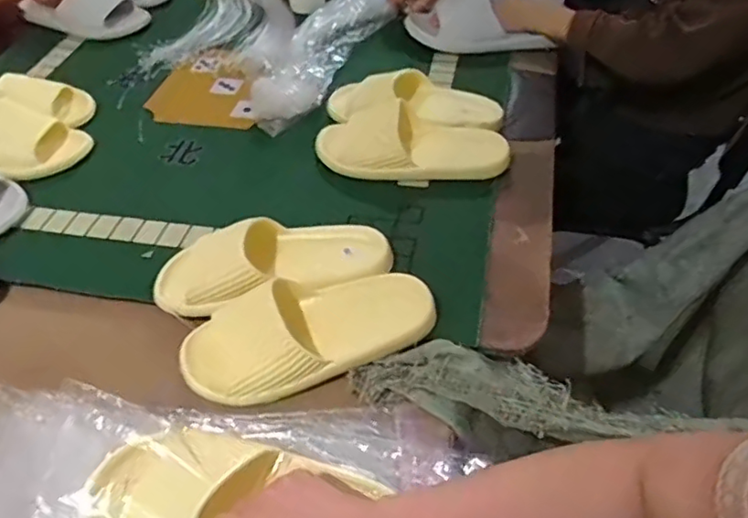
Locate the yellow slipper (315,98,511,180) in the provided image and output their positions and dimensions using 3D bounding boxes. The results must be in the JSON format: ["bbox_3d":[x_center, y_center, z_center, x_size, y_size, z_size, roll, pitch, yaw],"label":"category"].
[{"bbox_3d":[0.048,-0.155,0.797,0.246,0.057,0.104,5,49,8],"label":"yellow slipper"}]

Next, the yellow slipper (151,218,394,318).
[{"bbox_3d":[-0.112,0.003,0.667,0.250,0.063,0.090,-14,49,-8],"label":"yellow slipper"}]

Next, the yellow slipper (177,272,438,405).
[{"bbox_3d":[-0.065,0.069,0.603,0.246,0.069,0.099,-20,50,-13],"label":"yellow slipper"}]

